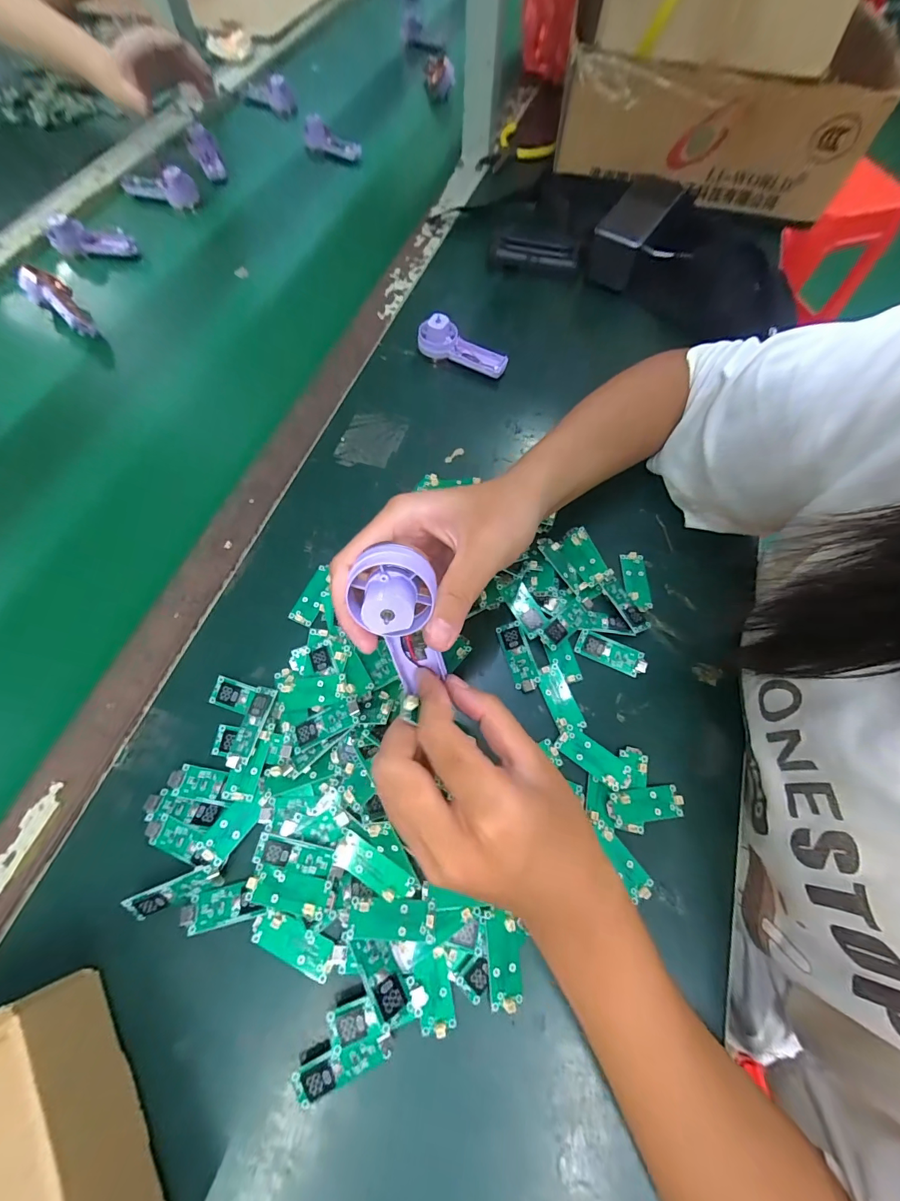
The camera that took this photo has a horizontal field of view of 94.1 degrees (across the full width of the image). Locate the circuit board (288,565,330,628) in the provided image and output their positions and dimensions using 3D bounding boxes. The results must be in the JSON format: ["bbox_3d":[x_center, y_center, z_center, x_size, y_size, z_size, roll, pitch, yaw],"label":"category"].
[{"bbox_3d":[-0.103,-0.004,0.322,0.021,0.006,0.048,21,68,6],"label":"circuit board"}]

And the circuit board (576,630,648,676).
[{"bbox_3d":[0.120,0.040,0.312,0.051,0.006,0.019,21,68,6],"label":"circuit board"}]

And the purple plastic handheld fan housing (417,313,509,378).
[{"bbox_3d":[0.014,-0.256,0.421,0.093,0.037,0.032,21,68,6],"label":"purple plastic handheld fan housing"}]

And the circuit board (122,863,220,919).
[{"bbox_3d":[-0.158,0.168,0.241,0.050,0.007,0.019,-22,106,-11],"label":"circuit board"}]

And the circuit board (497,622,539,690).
[{"bbox_3d":[0.050,0.041,0.306,0.016,0.005,0.051,-14,69,-9],"label":"circuit board"}]

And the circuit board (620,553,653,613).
[{"bbox_3d":[0.150,-0.016,0.336,0.018,0.006,0.050,1,67,-3],"label":"circuit board"}]

